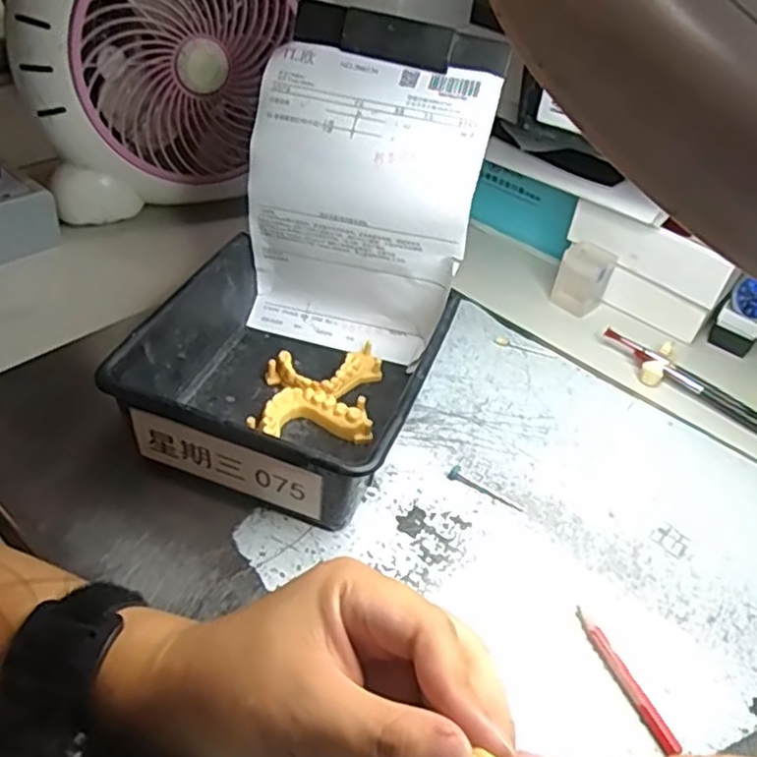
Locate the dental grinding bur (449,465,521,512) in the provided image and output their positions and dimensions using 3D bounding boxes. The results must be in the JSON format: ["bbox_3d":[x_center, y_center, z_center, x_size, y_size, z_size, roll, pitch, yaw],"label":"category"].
[{"bbox_3d":[0.066,0.067,0.426,0.048,0.005,0.009,24,46,18],"label":"dental grinding bur"}]

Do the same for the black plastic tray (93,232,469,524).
[{"bbox_3d":[-0.053,-0.003,0.431,0.158,0.064,0.162,18,42,11],"label":"black plastic tray"}]

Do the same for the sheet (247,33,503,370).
[{"bbox_3d":[-0.012,-0.108,0.474,0.144,0.185,0.072,16,42,8],"label":"sheet"}]

